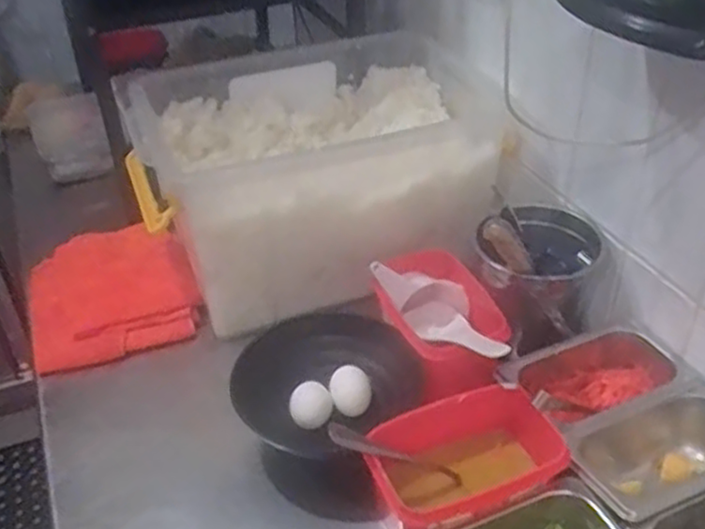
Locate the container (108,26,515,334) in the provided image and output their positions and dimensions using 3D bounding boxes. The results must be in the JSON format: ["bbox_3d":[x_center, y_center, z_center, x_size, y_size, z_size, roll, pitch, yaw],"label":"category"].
[{"bbox_3d":[-0.051,-0.120,0.942,0.414,0.196,0.304,-18,40,-20],"label":"container"}]

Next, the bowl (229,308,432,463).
[{"bbox_3d":[-0.025,0.130,0.753,0.176,0.074,0.163,-1,37,1],"label":"bowl"}]

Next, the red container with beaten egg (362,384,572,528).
[{"bbox_3d":[0.096,0.174,0.643,0.161,0.067,0.102,-16,40,-18],"label":"red container with beaten egg"}]

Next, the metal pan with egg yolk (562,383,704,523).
[{"bbox_3d":[0.273,0.177,0.662,0.170,0.071,0.104,-17,40,-19],"label":"metal pan with egg yolk"}]

